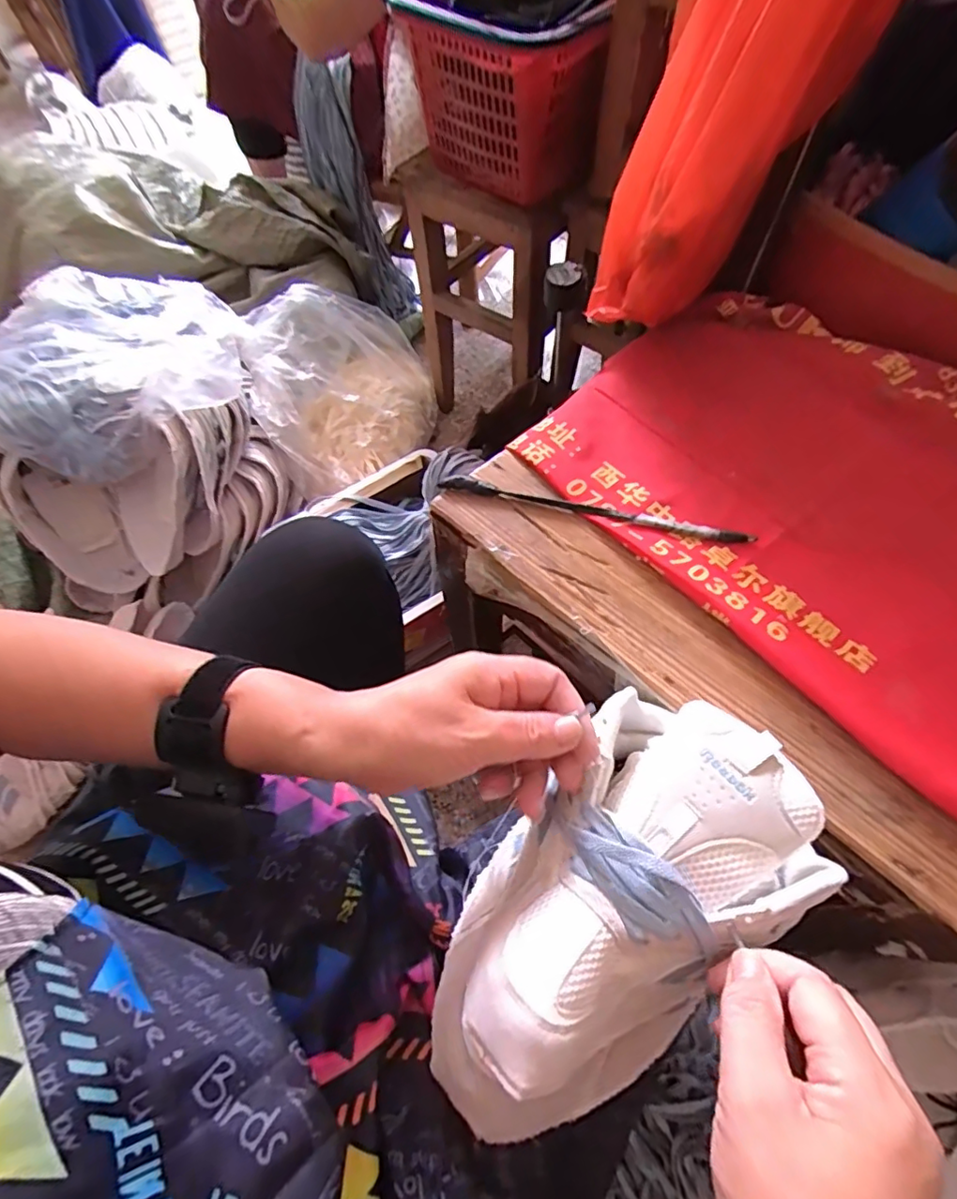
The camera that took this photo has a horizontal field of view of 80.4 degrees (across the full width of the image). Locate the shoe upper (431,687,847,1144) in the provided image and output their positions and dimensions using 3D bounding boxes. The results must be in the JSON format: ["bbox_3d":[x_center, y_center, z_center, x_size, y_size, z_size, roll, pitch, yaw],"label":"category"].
[{"bbox_3d":[0.067,0.160,0.290,0.123,0.105,0.230,39,85,20],"label":"shoe upper"}]

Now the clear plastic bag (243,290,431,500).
[{"bbox_3d":[-0.216,-0.349,0.947,0.301,0.179,0.305,-22,63,-8],"label":"clear plastic bag"}]

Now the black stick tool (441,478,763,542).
[{"bbox_3d":[0.085,-0.067,0.420,0.223,0.008,0.011,12,64,9],"label":"black stick tool"}]

